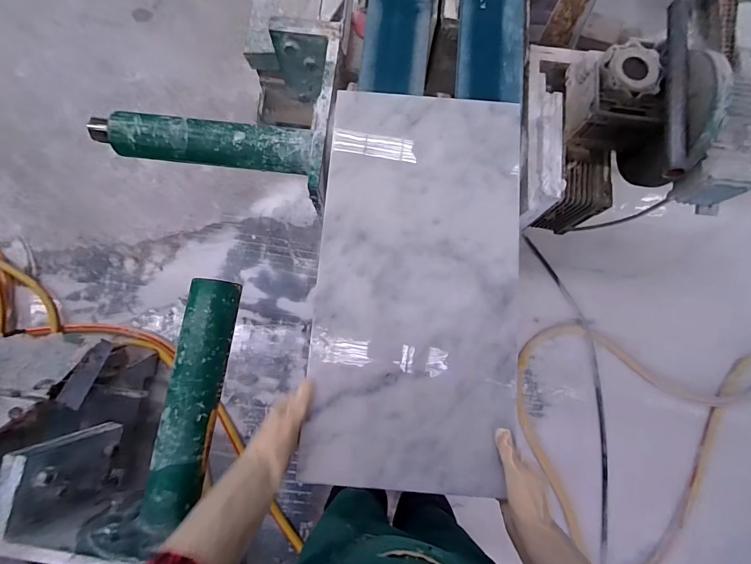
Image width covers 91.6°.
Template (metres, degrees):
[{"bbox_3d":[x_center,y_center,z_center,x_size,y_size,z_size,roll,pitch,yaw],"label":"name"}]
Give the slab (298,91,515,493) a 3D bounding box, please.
[{"bbox_3d":[0.063,-0.008,0.541,0.289,0.021,0.580,5,80,1],"label":"slab"}]

